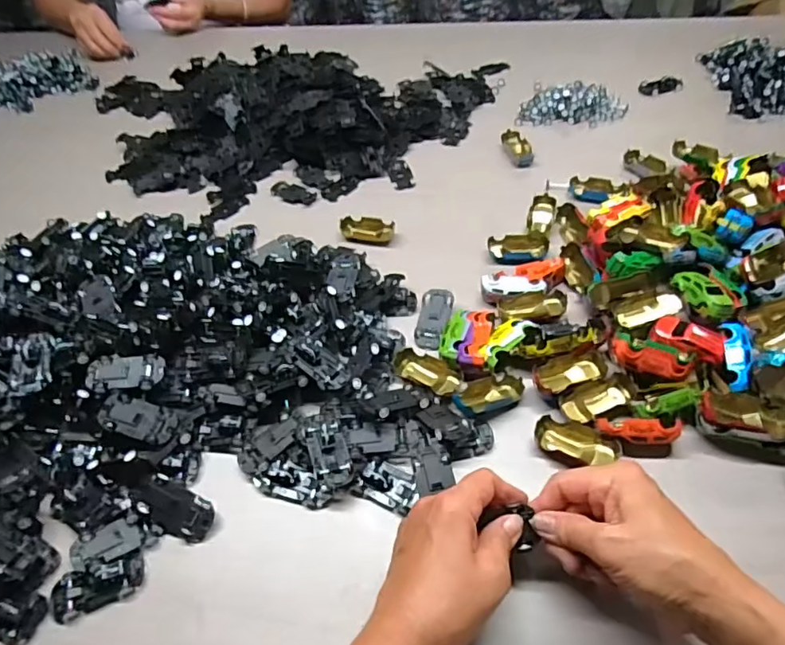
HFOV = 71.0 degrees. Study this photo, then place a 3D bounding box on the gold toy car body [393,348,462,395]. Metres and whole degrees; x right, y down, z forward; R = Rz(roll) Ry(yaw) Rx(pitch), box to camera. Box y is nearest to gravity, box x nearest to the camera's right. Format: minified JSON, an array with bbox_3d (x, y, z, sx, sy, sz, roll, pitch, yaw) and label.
[{"bbox_3d":[0.030,0.045,0.498,0.065,0.017,0.031,22,54,24],"label":"gold toy car body"}]

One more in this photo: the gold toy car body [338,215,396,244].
[{"bbox_3d":[-0.030,-0.108,0.642,0.063,0.014,0.028,5,49,11],"label":"gold toy car body"}]

